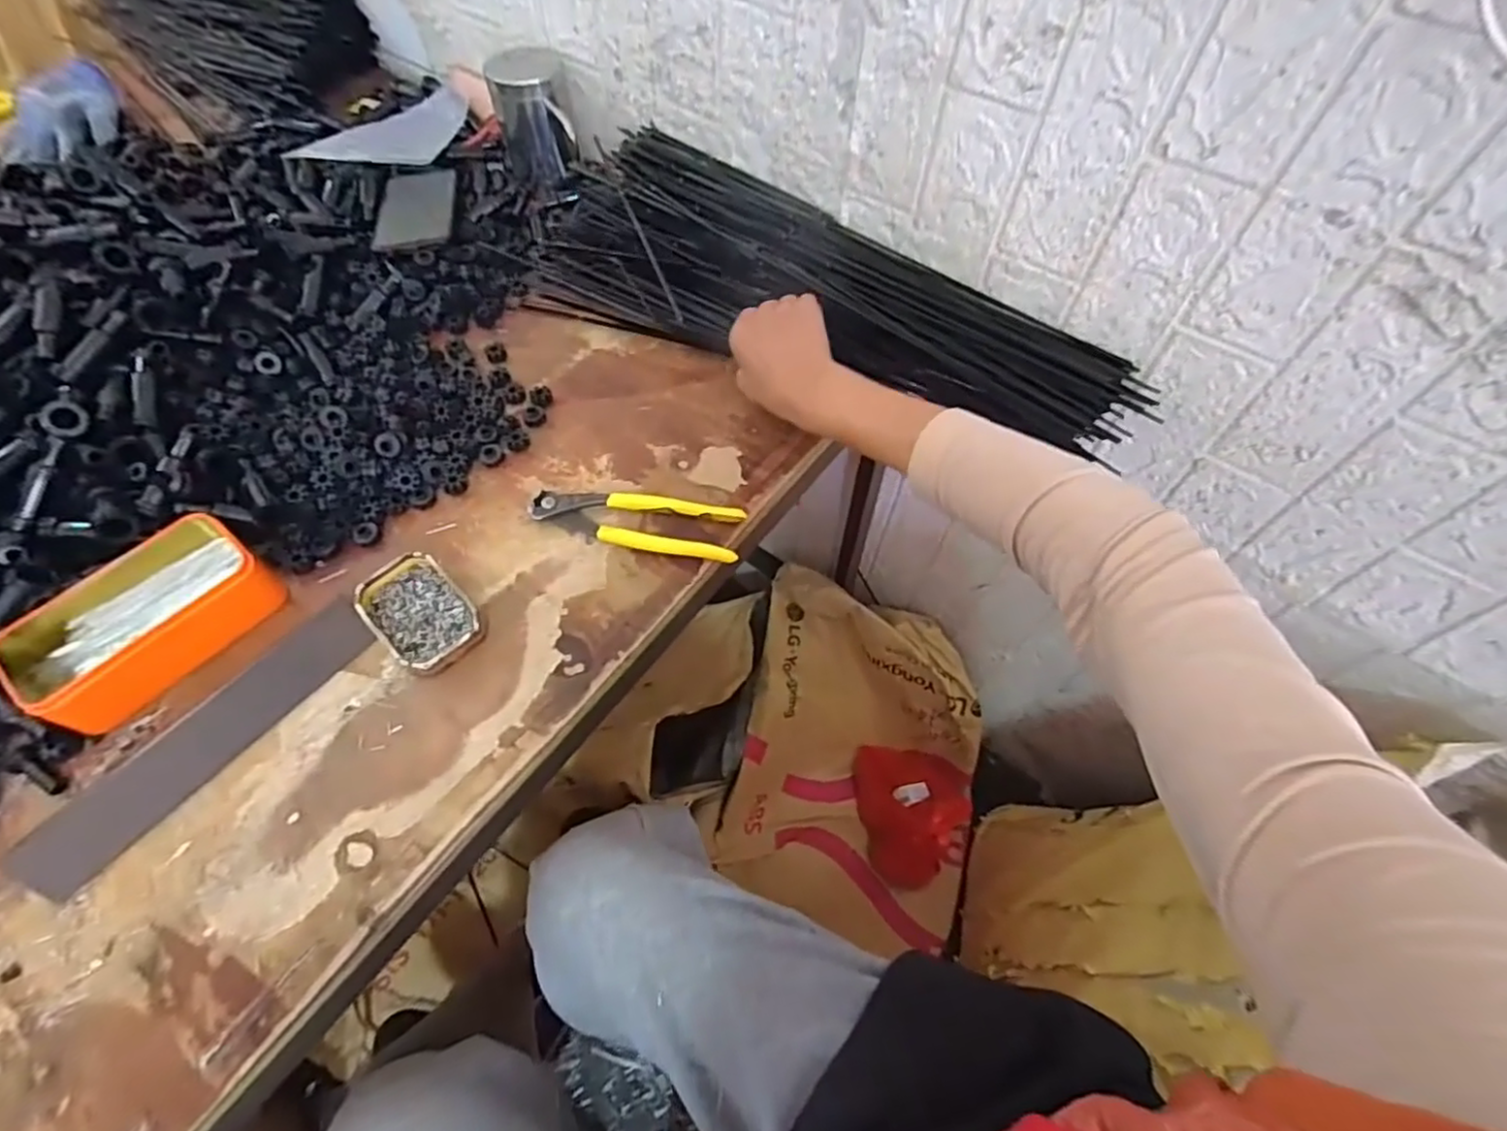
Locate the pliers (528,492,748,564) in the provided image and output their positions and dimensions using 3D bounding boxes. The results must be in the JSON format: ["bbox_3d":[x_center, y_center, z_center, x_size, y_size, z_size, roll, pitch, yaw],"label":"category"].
[{"bbox_3d":[-0.092,-0.034,0.526,0.163,0.013,0.047,7,61,2],"label":"pliers"}]

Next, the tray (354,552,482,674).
[{"bbox_3d":[-0.239,0.034,0.481,0.060,0.021,0.090,-38,68,-20],"label":"tray"}]

